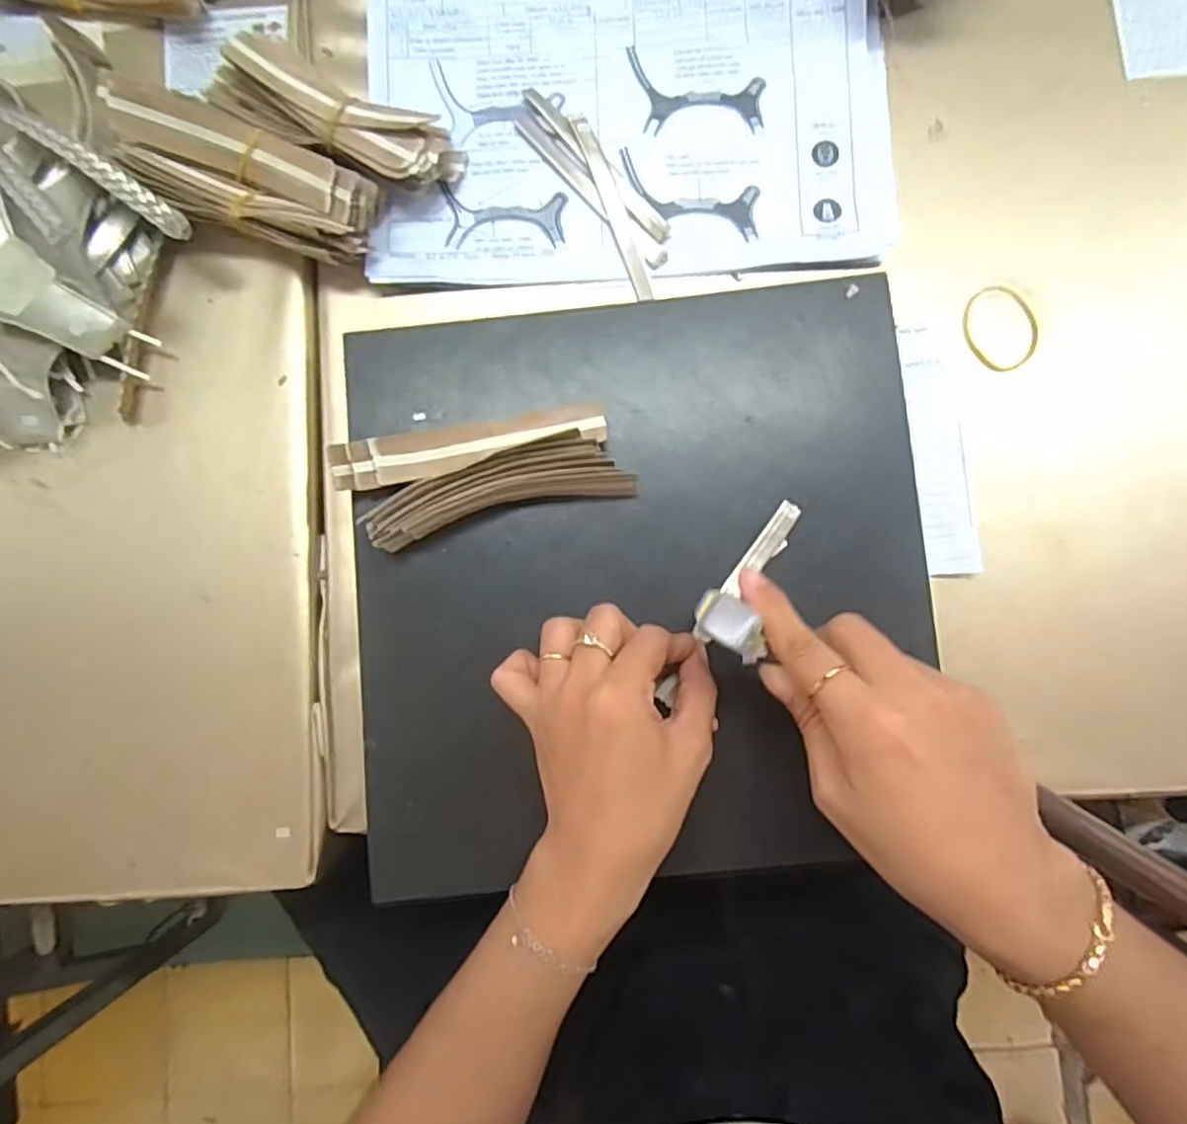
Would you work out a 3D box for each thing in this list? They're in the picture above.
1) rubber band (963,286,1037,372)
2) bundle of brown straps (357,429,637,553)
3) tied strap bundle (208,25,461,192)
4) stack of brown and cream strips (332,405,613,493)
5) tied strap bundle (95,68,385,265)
[{"bbox_3d":[0.233,-0.134,0.375,0.041,0.004,0.048,-26,85,-1],"label":"rubber band"},{"bbox_3d":[-0.048,-0.038,0.337,0.134,0.031,0.032,-13,85,0],"label":"bundle of brown straps"},{"bbox_3d":[-0.147,-0.254,0.376,0.140,0.034,0.048,26,86,3],"label":"tied strap bundle"},{"bbox_3d":[-0.064,-0.061,0.346,0.142,0.020,0.025,-11,85,0],"label":"stack of brown and cream strips"},{"bbox_3d":[-0.191,-0.211,0.364,0.135,0.052,0.059,19,86,3],"label":"tied strap bundle"}]

